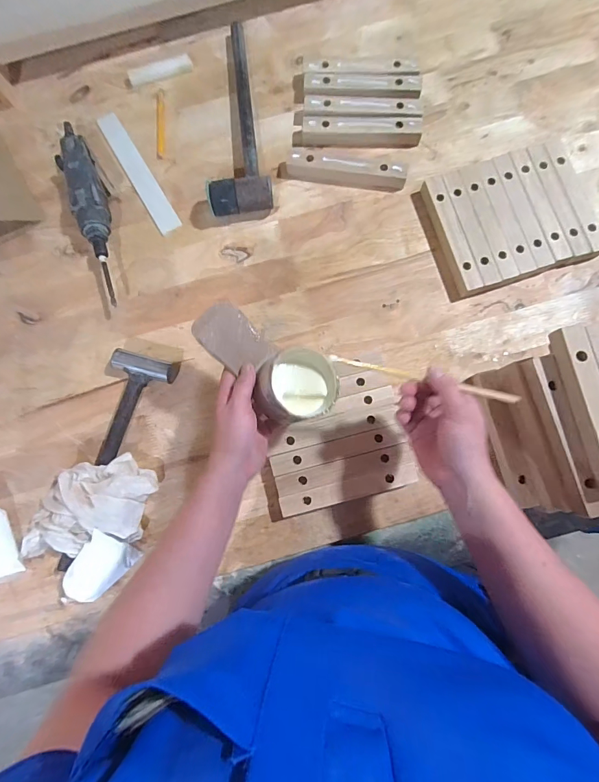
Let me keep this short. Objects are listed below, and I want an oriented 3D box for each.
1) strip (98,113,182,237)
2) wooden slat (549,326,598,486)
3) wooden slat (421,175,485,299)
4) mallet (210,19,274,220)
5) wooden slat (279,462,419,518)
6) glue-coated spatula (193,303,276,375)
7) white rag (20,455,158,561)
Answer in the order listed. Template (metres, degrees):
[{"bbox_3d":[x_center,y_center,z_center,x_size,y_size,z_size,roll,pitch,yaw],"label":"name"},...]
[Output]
[{"bbox_3d":[-0.254,-0.344,0.610,0.032,0.004,0.231,-31,81,-2],"label":"strip"},{"bbox_3d":[0.309,0.018,0.409,0.028,0.020,0.173,-12,81,1],"label":"wooden slat"},{"bbox_3d":[0.216,-0.219,0.553,0.030,0.025,0.178,-16,81,0],"label":"wooden slat"},{"bbox_3d":[-0.101,-0.418,0.583,0.089,0.043,0.327,-8,81,1],"label":"mallet"},{"bbox_3d":[0.065,0.129,0.507,0.178,0.024,0.025,-15,81,0],"label":"wooden slat"},{"bbox_3d":[-0.073,-0.057,0.432,0.086,0.008,0.058,44,68,-16],"label":"glue-coated spatula"},{"bbox_3d":[-0.276,0.150,0.497,0.178,0.056,0.106,-15,81,0],"label":"white rag"}]

